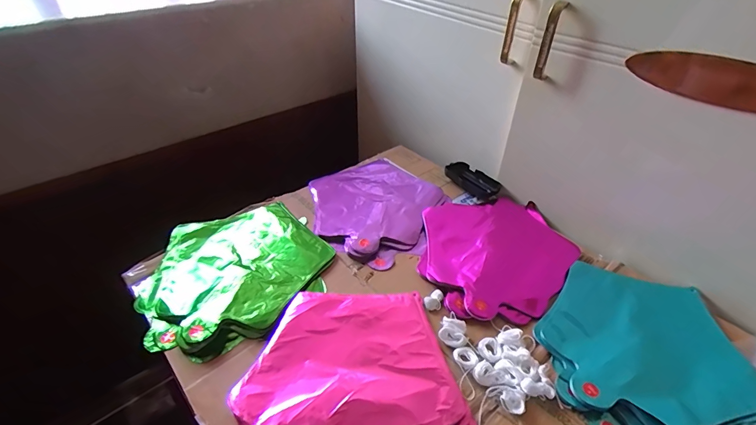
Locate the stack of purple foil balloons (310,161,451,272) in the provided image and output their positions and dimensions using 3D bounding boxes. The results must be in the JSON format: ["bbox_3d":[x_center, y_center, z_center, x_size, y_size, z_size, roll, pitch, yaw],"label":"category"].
[{"bbox_3d":[-0.005,-0.016,0.663,0.237,0.019,0.231,31,47,29],"label":"stack of purple foil balloons"}]

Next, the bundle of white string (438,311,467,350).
[{"bbox_3d":[0.093,0.144,0.466,0.033,0.013,0.037,15,41,14],"label":"bundle of white string"}]

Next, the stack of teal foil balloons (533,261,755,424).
[{"bbox_3d":[0.320,0.156,0.470,0.232,0.022,0.231,2,40,-2],"label":"stack of teal foil balloons"}]

